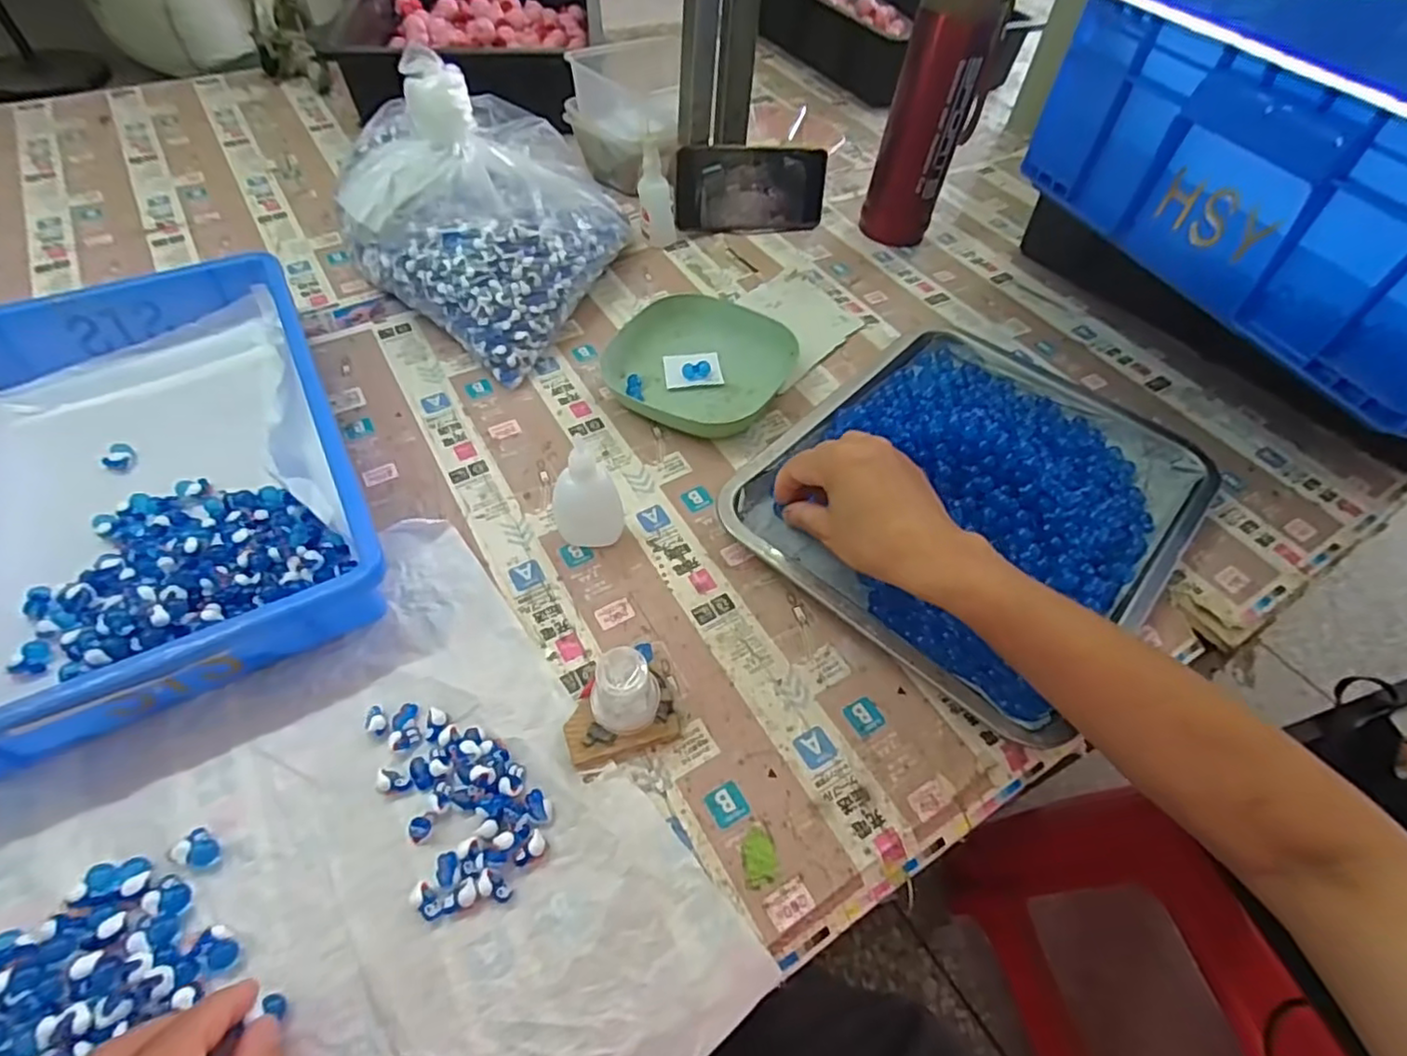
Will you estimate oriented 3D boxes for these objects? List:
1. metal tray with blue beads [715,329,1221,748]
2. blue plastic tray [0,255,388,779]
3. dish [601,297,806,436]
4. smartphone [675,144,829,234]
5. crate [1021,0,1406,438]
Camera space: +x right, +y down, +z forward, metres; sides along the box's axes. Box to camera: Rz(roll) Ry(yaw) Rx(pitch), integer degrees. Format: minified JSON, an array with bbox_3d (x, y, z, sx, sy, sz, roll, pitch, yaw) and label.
[{"bbox_3d":[0.200,-0.033,0.479,0.262,0.044,0.321,39,60,22],"label":"metal tray with blue beads"},{"bbox_3d":[-0.377,-0.040,0.438,0.244,0.059,0.365,-24,58,-20],"label":"blue plastic tray"},{"bbox_3d":[-0.004,-0.139,0.551,0.138,0.032,0.133,2,53,-3],"label":"dish"},{"bbox_3d":[0.051,-0.354,0.689,0.161,0.082,0.008,-8,34,-14],"label":"smartphone"},{"bbox_3d":[0.672,-0.323,0.555,0.651,0.140,0.395,-15,56,-15],"label":"crate"}]

